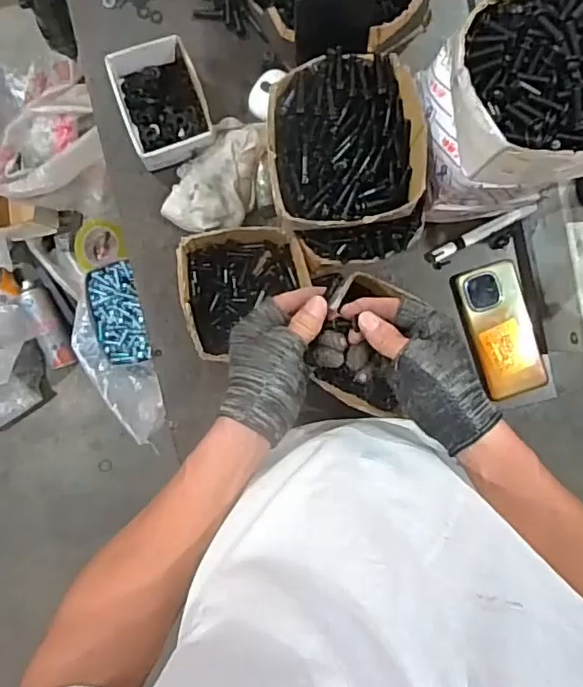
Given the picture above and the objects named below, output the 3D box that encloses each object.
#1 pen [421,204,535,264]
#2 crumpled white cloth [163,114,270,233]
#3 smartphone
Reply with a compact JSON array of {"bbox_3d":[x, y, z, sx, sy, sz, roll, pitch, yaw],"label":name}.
[{"bbox_3d":[0.234,-0.135,0.711,0.143,0.017,0.017,-25,93,-3],"label":"pen"},{"bbox_3d":[-0.086,-0.196,0.671,0.091,0.037,0.137,19,91,-4],"label":"crumpled white cloth"},{"bbox_3d":[0.262,-0.016,0.714,0.085,0.018,0.165,-18,93,-3],"label":"smartphone"}]

